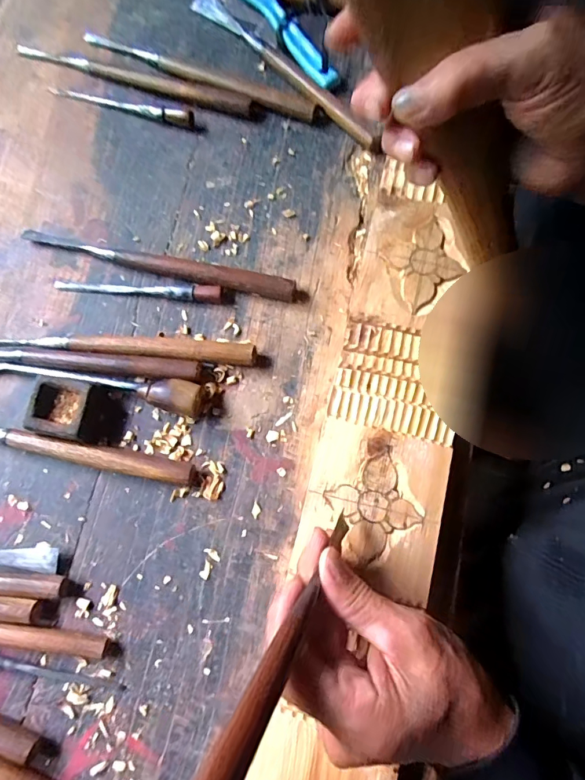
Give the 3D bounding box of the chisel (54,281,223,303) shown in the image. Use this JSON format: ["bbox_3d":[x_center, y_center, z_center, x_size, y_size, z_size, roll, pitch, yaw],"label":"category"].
[{"bbox_3d":[-0.138,-0.091,0.394,0.152,0.012,0.012,6,77,2],"label":"chisel"}]

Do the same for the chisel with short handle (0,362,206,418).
[{"bbox_3d":[-0.166,-0.010,0.366,0.197,0.029,0.028,13,77,4],"label":"chisel with short handle"}]

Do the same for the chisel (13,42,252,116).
[{"bbox_3d":[-0.160,-0.314,0.446,0.250,0.013,0.020,19,78,5],"label":"chisel"}]

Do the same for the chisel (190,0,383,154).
[{"bbox_3d":[-0.011,-0.321,0.443,0.022,0.016,0.278,-39,79,-8],"label":"chisel"}]

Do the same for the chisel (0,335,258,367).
[{"bbox_3d":[-0.155,-0.036,0.377,0.249,0.018,0.020,3,77,2],"label":"chisel"}]

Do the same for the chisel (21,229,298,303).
[{"bbox_3d":[-0.122,-0.116,0.397,0.254,0.016,0.020,15,77,4],"label":"chisel"}]

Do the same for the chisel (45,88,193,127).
[{"bbox_3d":[-0.171,-0.284,0.439,0.152,0.011,0.012,15,77,4],"label":"chisel"}]

